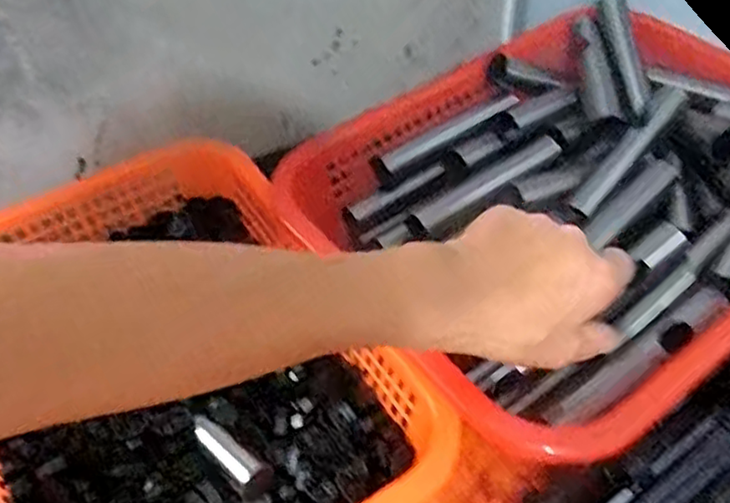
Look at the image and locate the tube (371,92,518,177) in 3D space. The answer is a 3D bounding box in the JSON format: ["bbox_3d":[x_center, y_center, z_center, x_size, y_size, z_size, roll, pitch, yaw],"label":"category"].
[{"bbox_3d":[0.066,-0.096,0.539,0.139,0.021,0.022,-30,52,-21],"label":"tube"}]

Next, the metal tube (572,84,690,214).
[{"bbox_3d":[0.200,-0.079,0.499,0.018,0.012,0.140,34,71,30],"label":"metal tube"}]

